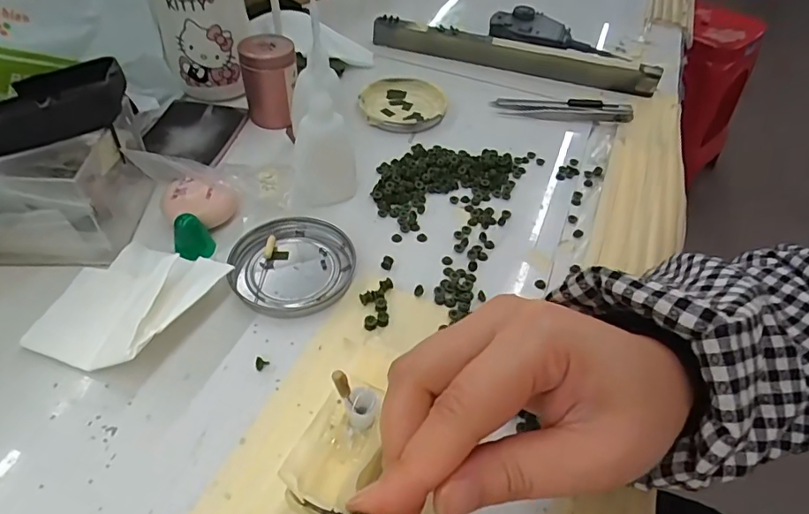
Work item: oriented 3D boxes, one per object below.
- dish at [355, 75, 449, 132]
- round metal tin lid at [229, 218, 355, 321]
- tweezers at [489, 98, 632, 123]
[{"bbox_3d":[-0.001,-0.143,0.469,0.077,0.006,0.083,3,48,-3],"label":"dish"},{"bbox_3d":[-0.071,0.004,0.326,0.077,0.016,0.073,3,48,-3],"label":"round metal tin lid"},{"bbox_3d":[0.151,-0.141,0.478,0.130,0.009,0.031,5,47,-1],"label":"tweezers"}]

